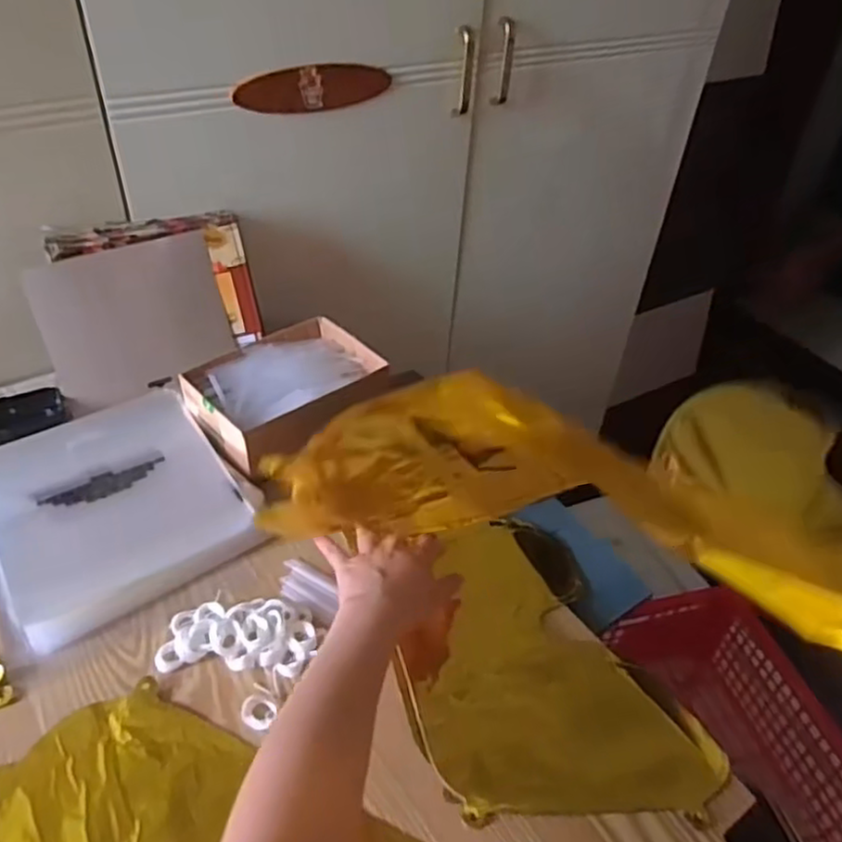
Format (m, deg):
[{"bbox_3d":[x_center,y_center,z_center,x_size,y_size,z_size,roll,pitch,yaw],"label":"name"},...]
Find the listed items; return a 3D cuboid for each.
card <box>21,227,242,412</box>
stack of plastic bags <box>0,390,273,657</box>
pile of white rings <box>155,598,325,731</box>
[{"bbox_3d":[-0.313,-0.111,0.778,0.190,0.154,0.008,-23,25,-29],"label":"card"},{"bbox_3d":[-0.289,0.076,0.646,0.217,0.039,0.224,-27,49,-30],"label":"stack of plastic bags"},{"bbox_3d":[-0.145,0.177,0.559,0.116,0.021,0.096,19,43,17],"label":"pile of white rings"}]

